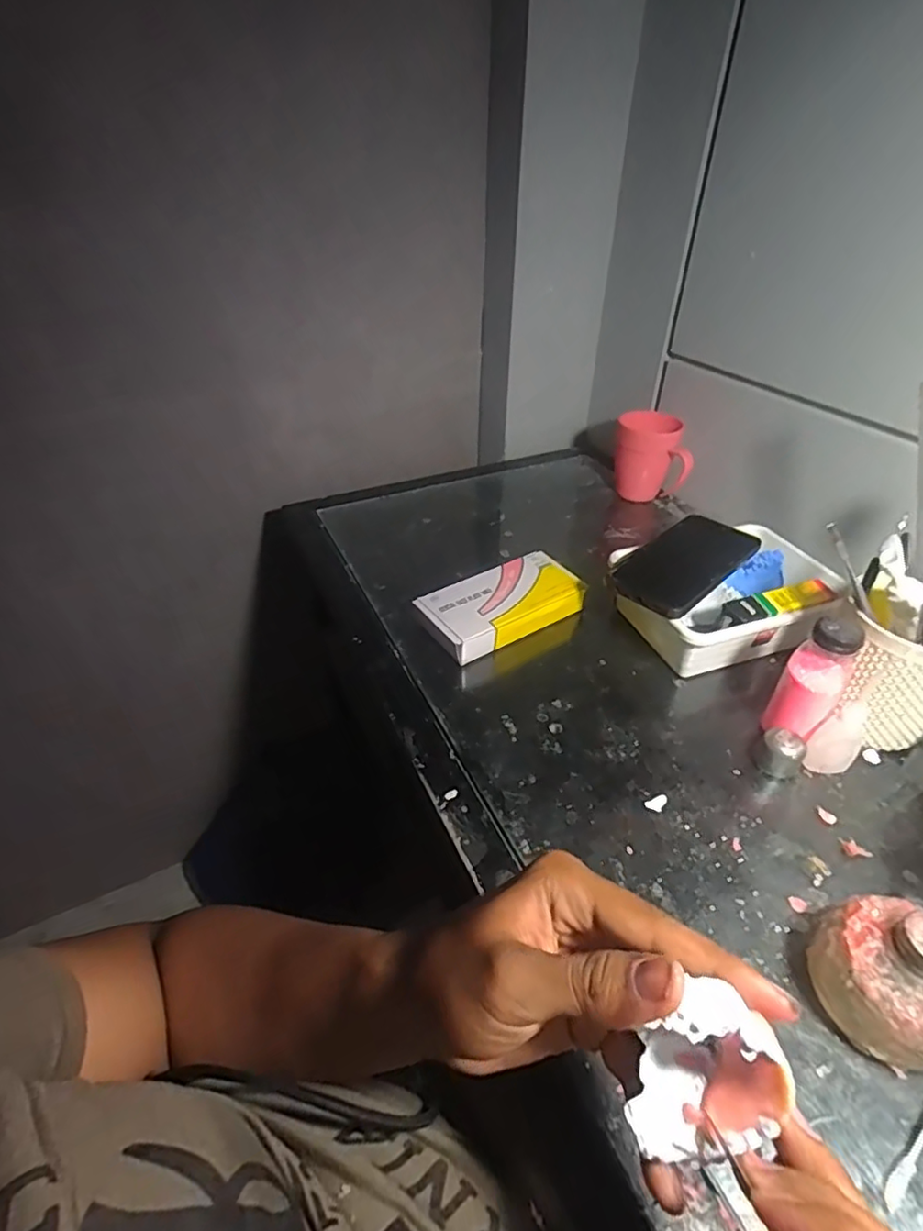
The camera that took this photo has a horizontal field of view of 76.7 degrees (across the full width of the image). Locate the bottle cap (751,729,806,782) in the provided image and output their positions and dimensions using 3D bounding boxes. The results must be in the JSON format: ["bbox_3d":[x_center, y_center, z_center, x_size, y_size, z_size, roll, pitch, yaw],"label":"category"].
[{"bbox_3d":[0.241,0.103,0.444,0.032,0.030,0.027,27,47,30],"label":"bottle cap"}]

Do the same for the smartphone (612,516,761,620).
[{"bbox_3d":[0.210,-0.052,0.548,0.163,0.008,0.081,-31,48,-32],"label":"smartphone"}]

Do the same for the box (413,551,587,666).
[{"bbox_3d":[0.038,-0.009,0.577,0.160,0.034,0.081,-22,44,-24],"label":"box"}]

